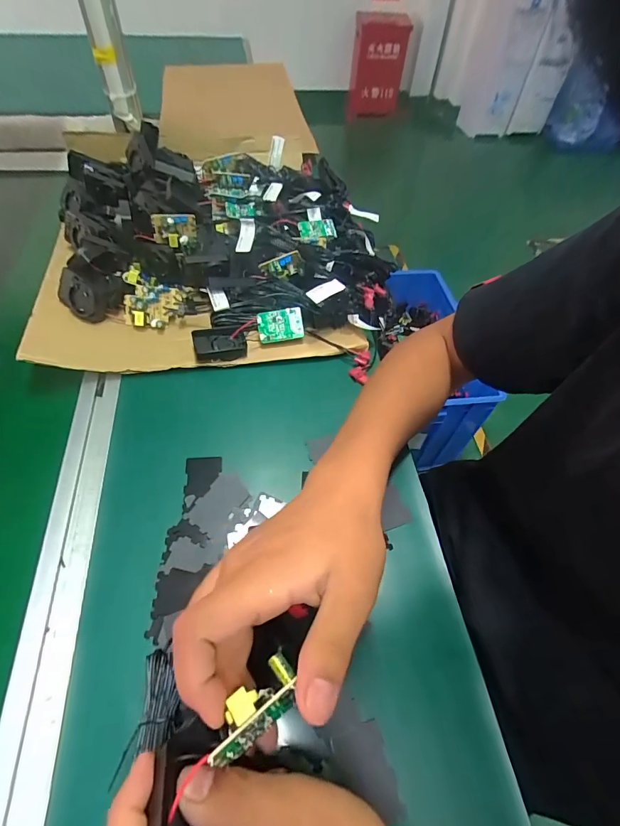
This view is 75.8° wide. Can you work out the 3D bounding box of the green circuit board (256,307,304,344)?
[{"bbox_3d":[-0.035,-0.104,0.472,0.053,0.006,0.035,-10,99,-1],"label":"green circuit board"}]

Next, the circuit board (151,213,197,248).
[{"bbox_3d":[-0.171,-0.230,0.502,0.053,0.037,0.025,-3,54,-6],"label":"circuit board"}]

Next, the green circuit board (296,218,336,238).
[{"bbox_3d":[0.011,-0.253,0.549,0.053,0.024,0.008,-16,19,-19],"label":"green circuit board"}]

